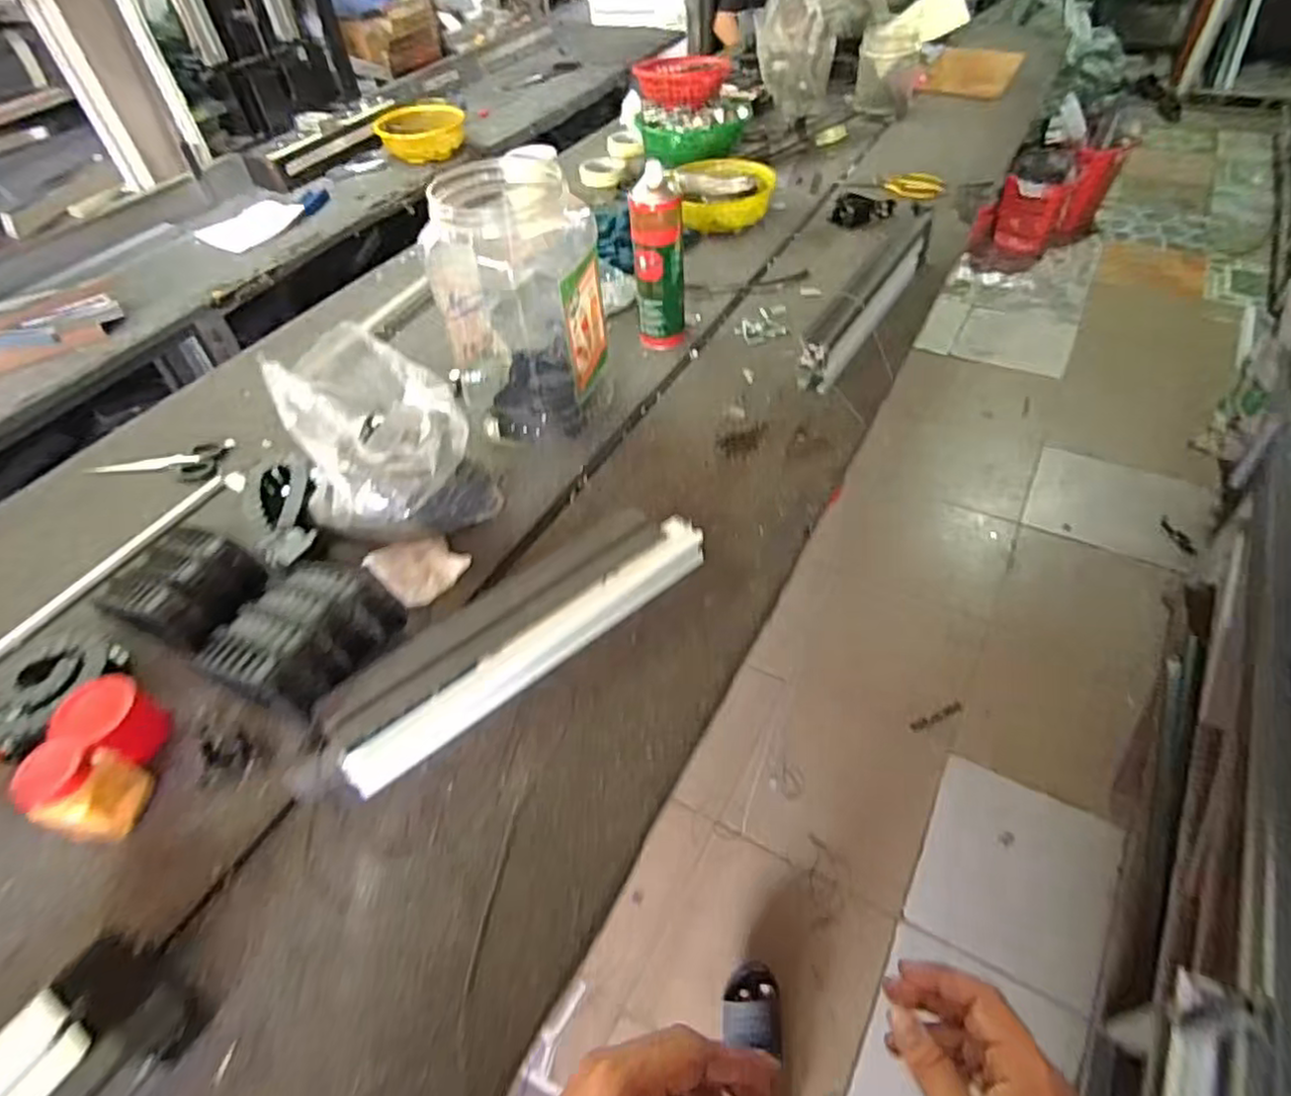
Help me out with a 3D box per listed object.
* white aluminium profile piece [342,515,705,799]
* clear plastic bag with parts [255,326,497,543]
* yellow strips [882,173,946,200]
[{"bbox_3d":[-0.096,0.088,0.632,0.387,0.036,0.045,-34,55,-23],"label":"white aluminium profile piece"},{"bbox_3d":[-0.269,-0.101,0.698,0.180,0.182,0.148,23,55,22],"label":"clear plastic bag with parts"},{"bbox_3d":[0.514,-0.696,1.309,0.114,0.024,0.056,19,53,20],"label":"yellow strips"}]

